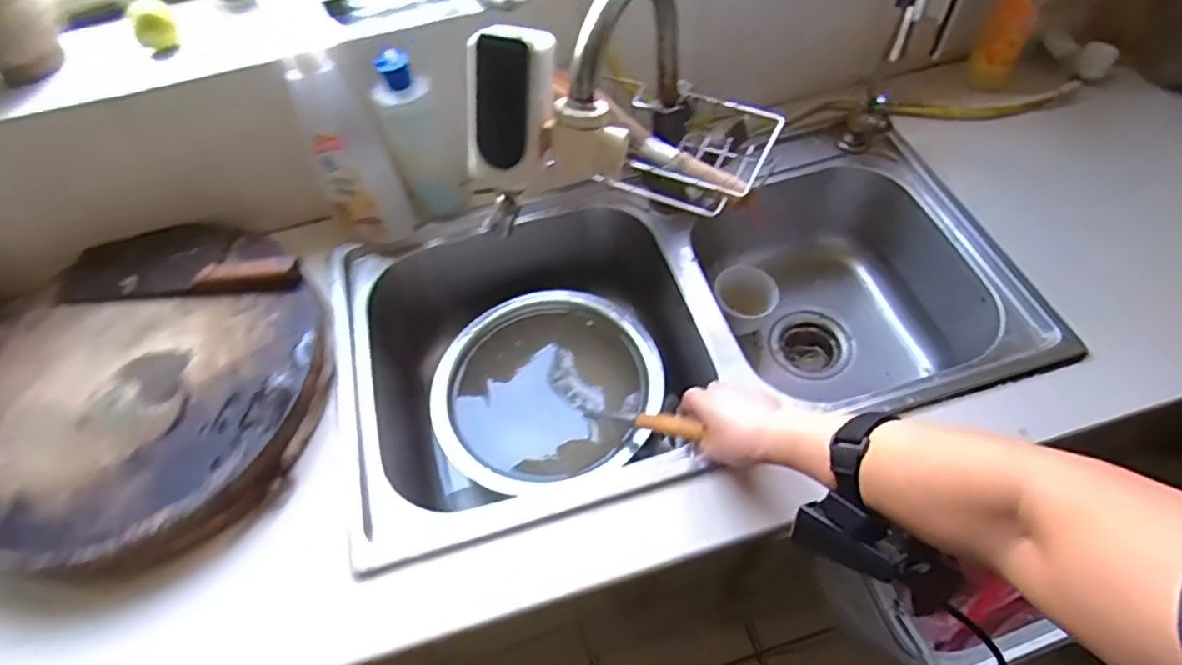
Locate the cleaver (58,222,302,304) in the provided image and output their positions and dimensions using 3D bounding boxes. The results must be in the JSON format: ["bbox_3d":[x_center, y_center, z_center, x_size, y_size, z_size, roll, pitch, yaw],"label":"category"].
[{"bbox_3d":[-0.470,-0.091,0.728,0.281,0.027,0.106,-4,57,2],"label":"cleaver"}]

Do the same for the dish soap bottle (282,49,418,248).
[{"bbox_3d":[-0.274,-0.196,0.713,0.083,0.214,0.074,-27,59,-13],"label":"dish soap bottle"}]

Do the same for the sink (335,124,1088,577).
[{"bbox_3d":[0.087,-0.015,0.815,0.736,0.213,0.457,-14,57,-5],"label":"sink"}]

